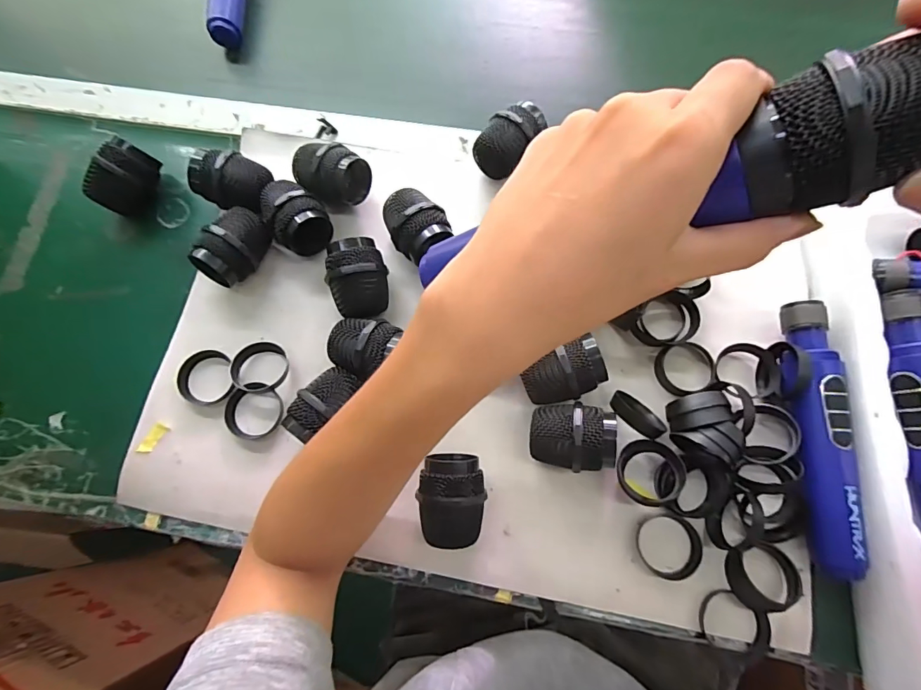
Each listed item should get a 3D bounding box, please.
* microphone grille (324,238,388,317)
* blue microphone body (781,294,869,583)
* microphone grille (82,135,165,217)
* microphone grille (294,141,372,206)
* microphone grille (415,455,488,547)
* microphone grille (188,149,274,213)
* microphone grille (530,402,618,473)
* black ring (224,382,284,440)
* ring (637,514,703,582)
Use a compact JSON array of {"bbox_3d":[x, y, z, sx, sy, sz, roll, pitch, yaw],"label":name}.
[{"bbox_3d":[-0.080,-0.052,0.363,0.044,0.044,0.059,-13,75,-3],"label":"microphone grille"},{"bbox_3d":[0.257,0.063,0.324,0.029,0.038,0.189,1,75,1],"label":"blue microphone body"},{"bbox_3d":[-0.293,-0.144,0.392,0.041,0.049,0.052,11,75,4],"label":"microphone grille"},{"bbox_3d":[-0.109,-0.143,0.385,0.058,0.049,0.046,32,77,9],"label":"microphone grille"},{"bbox_3d":[-0.006,0.109,0.320,0.045,0.050,0.061,-1,74,1],"label":"microphone grille"},{"bbox_3d":[-0.192,-0.137,0.386,0.066,0.046,0.044,19,76,6],"label":"microphone grille"},{"bbox_3d":[0.079,0.067,0.328,0.057,0.050,0.046,-4,74,0],"label":"microphone grille"},{"bbox_3d":[-0.165,0.052,0.358,0.044,0.016,0.044,0,74,1],"label":"black ring"},{"bbox_3d":[0.150,0.144,0.323,0.044,0.006,0.043,0,74,1],"label":"ring"}]

